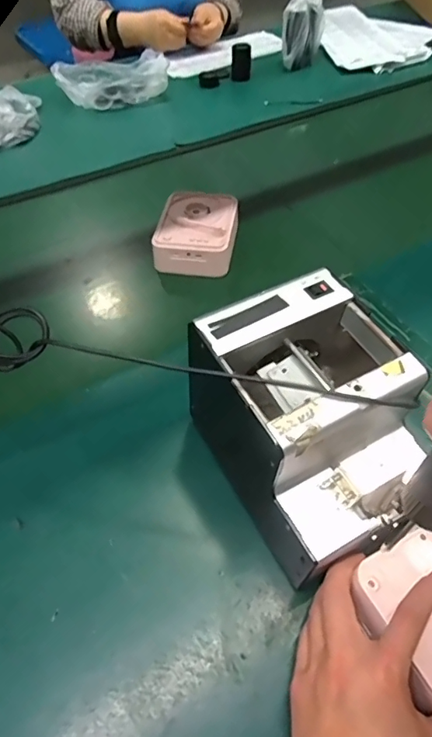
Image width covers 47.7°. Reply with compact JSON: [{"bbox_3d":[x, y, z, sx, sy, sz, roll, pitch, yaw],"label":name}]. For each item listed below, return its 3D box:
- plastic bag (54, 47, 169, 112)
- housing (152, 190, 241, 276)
[{"bbox_3d":[-0.205,-0.572,0.953,0.208,0.060,0.129,-12,53,-9],"label":"plastic bag"},{"bbox_3d":[-0.024,-0.183,0.651,0.101,0.050,0.119,6,52,4],"label":"housing"}]

